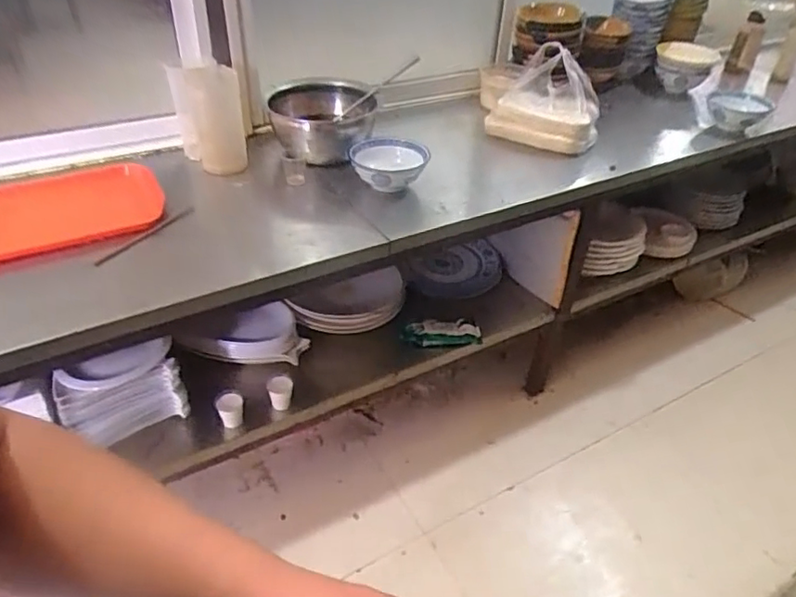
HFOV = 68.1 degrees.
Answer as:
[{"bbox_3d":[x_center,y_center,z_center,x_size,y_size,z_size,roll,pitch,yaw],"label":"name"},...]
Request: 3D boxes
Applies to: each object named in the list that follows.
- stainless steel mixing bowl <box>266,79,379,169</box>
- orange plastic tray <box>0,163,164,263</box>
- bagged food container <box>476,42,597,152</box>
[{"bbox_3d":[-0.178,-0.428,1.419,0.247,0.149,0.218,-5,39,-9],"label":"stainless steel mixing bowl"},{"bbox_3d":[-0.670,-0.174,1.161,0.384,0.063,0.219,-18,43,-23],"label":"orange plastic tray"},{"bbox_3d":[0.388,-0.567,1.613,0.316,0.222,0.274,6,39,5],"label":"bagged food container"}]

